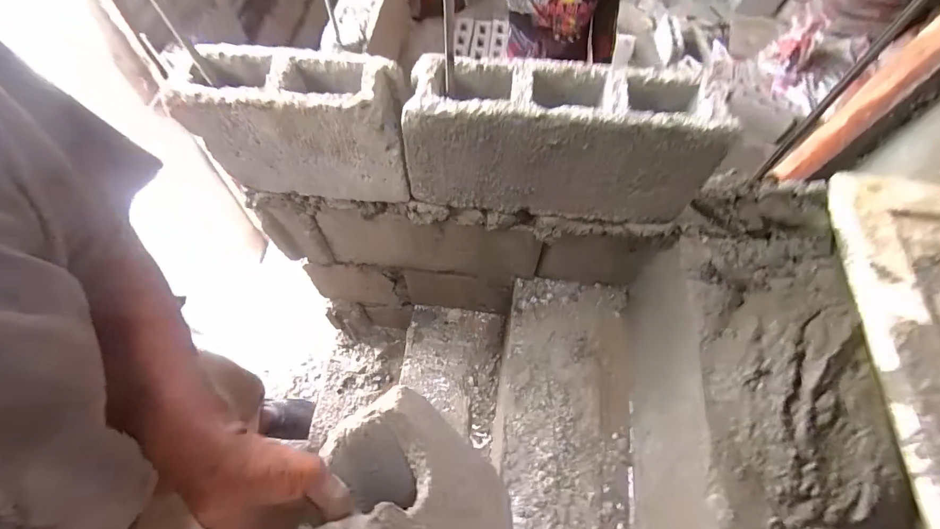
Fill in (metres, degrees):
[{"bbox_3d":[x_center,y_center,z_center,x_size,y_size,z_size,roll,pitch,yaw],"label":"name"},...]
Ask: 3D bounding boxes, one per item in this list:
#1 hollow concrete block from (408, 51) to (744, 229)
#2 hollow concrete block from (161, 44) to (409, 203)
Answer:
[{"bbox_3d":[0.115,-0.165,0.586,0.386,0.194,0.095,6,63,1],"label":"hollow concrete block"},{"bbox_3d":[-0.223,-0.189,0.601,0.268,0.184,0.092,5,63,0],"label":"hollow concrete block"}]

